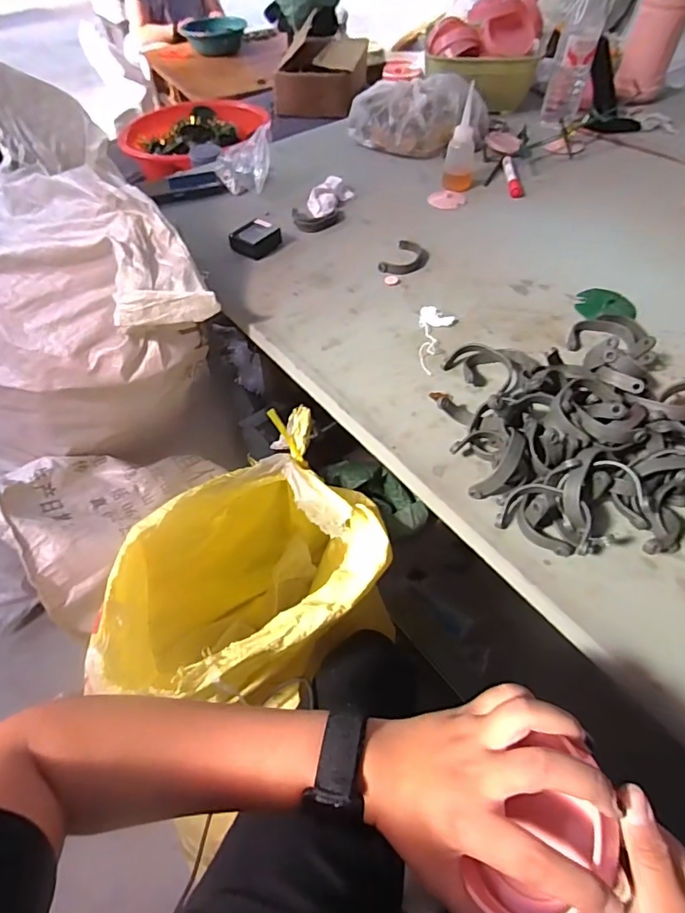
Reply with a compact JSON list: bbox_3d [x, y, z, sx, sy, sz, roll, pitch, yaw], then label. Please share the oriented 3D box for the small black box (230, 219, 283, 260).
[{"bbox_3d":[-0.132,-0.335,0.765,0.051,0.028,0.065,34,61,25],"label":"small black box"}]

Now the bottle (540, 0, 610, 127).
[{"bbox_3d":[0.430,-0.734,0.923,0.068,0.220,0.078,16,55,14],"label":"bottle"}]

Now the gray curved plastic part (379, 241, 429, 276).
[{"bbox_3d":[0.095,-0.294,0.742,0.056,0.009,0.085,25,57,20],"label":"gray curved plastic part"}]

